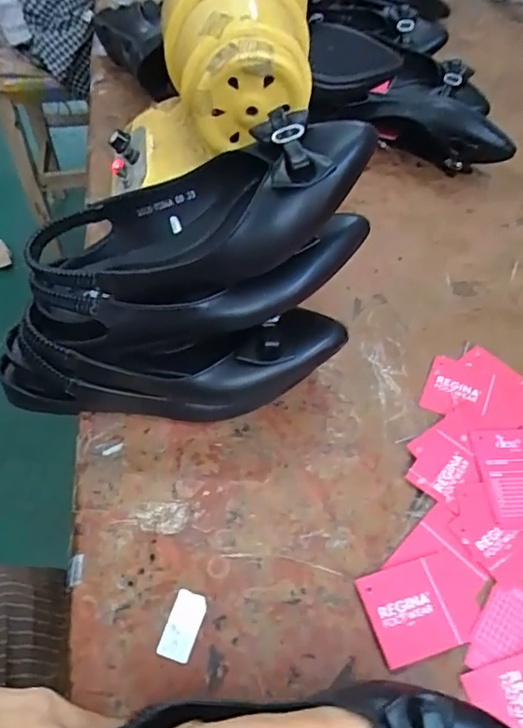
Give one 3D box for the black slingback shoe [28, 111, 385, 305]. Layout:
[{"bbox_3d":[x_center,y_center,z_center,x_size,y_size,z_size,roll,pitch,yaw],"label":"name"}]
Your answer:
[{"bbox_3d":[-0.042,-0.095,0.360,0.240,0.059,0.093,-15,54,18],"label":"black slingback shoe"}]

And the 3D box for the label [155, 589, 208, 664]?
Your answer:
[{"bbox_3d":[-0.051,0.168,0.349,0.021,0.004,0.040,16,57,10],"label":"label"}]

